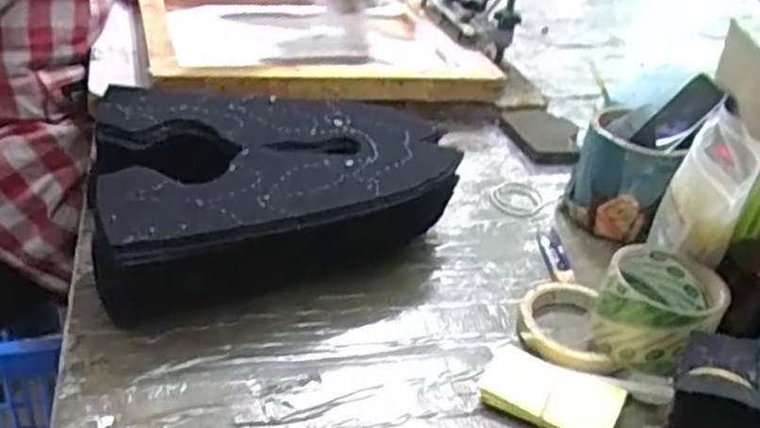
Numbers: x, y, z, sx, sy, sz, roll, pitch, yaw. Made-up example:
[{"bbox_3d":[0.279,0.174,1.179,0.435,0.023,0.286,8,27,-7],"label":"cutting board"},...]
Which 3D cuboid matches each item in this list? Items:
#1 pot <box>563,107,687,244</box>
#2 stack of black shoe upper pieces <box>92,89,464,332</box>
[{"bbox_3d":[0.239,-0.039,0.740,0.088,0.101,0.108,16,33,15],"label":"pot"},{"bbox_3d":[-0.103,-0.024,0.657,0.301,0.101,0.214,-13,37,-28],"label":"stack of black shoe upper pieces"}]

